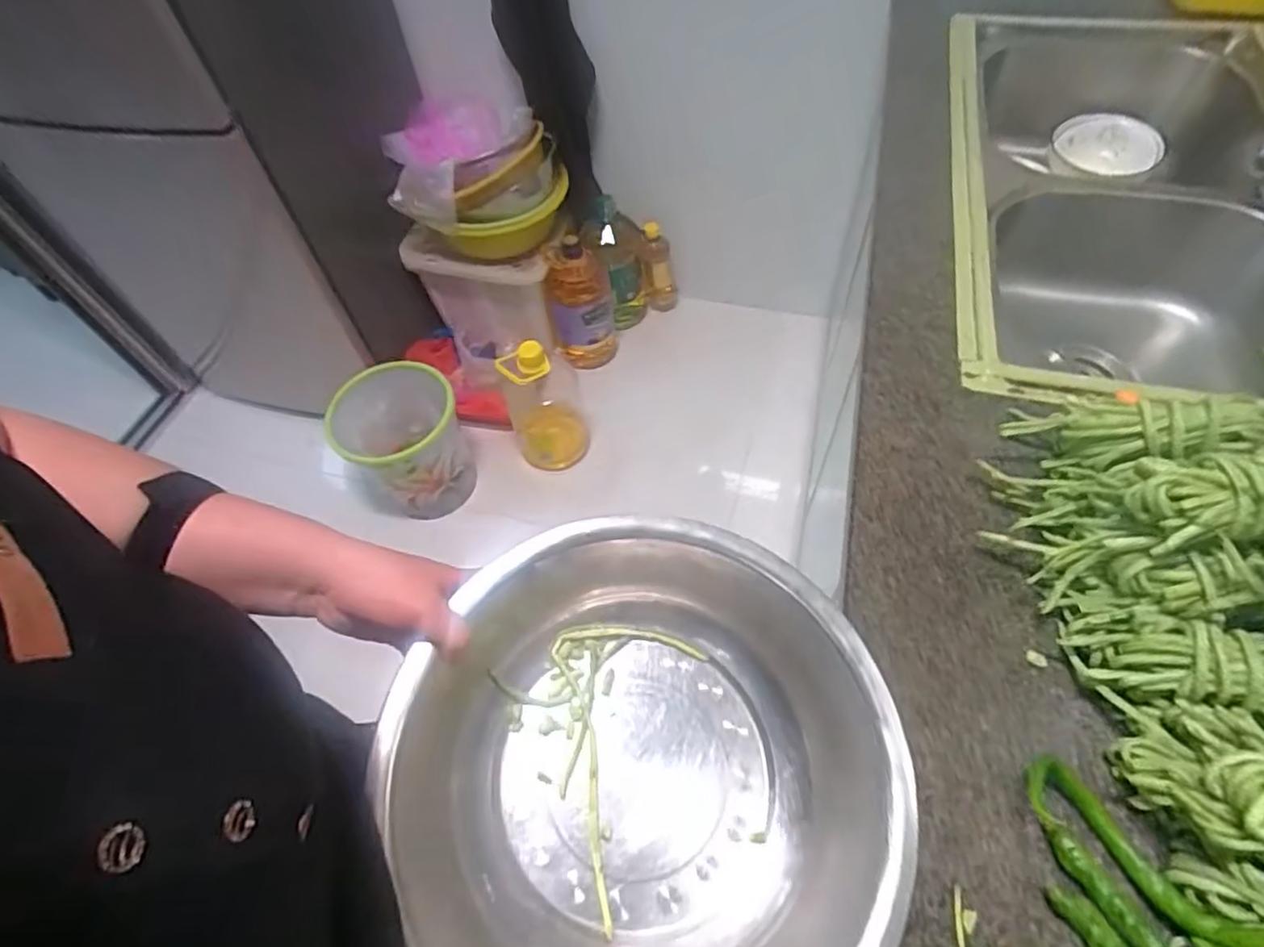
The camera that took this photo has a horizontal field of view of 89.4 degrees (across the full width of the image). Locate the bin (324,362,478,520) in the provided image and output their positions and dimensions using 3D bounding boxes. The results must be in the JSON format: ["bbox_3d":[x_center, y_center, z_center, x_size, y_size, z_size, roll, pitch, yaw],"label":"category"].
[{"bbox_3d":[-0.464,-0.067,1.319,0.226,0.267,0.255,-36,62,-17],"label":"bin"}]

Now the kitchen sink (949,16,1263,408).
[{"bbox_3d":[0.599,-0.316,0.799,0.421,0.228,0.744,11,59,12],"label":"kitchen sink"}]

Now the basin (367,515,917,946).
[{"bbox_3d":[0.007,0.195,0.414,0.297,0.121,0.308,-2,57,4],"label":"basin"}]

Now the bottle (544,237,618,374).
[{"bbox_3d":[-0.120,-0.399,1.518,0.148,0.318,0.131,-6,57,1],"label":"bottle"}]

